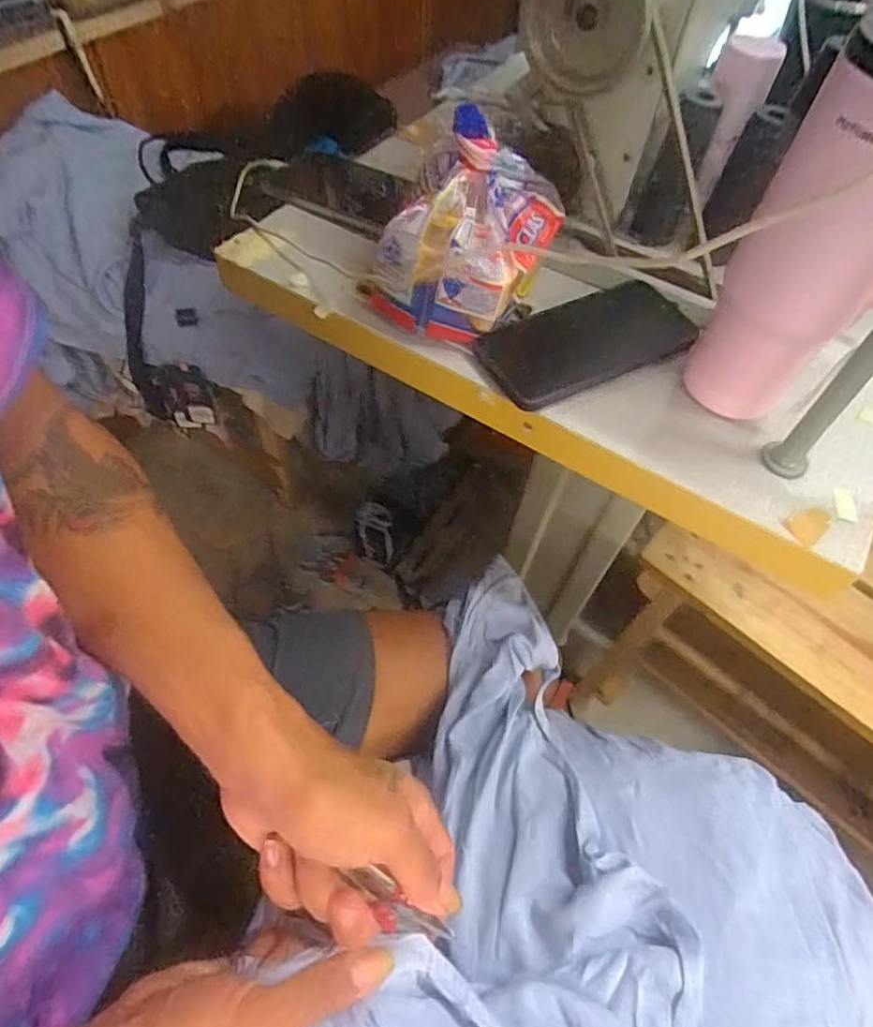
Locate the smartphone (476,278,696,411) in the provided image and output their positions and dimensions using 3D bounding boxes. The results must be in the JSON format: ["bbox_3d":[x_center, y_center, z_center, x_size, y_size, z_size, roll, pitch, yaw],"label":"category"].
[{"bbox_3d":[0.116,-0.134,0.465,0.168,0.012,0.080,-24,61,-15],"label":"smartphone"}]

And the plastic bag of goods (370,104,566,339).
[{"bbox_3d":[0.022,-0.205,0.442,0.119,0.112,0.104,18,57,7],"label":"plastic bag of goods"}]

